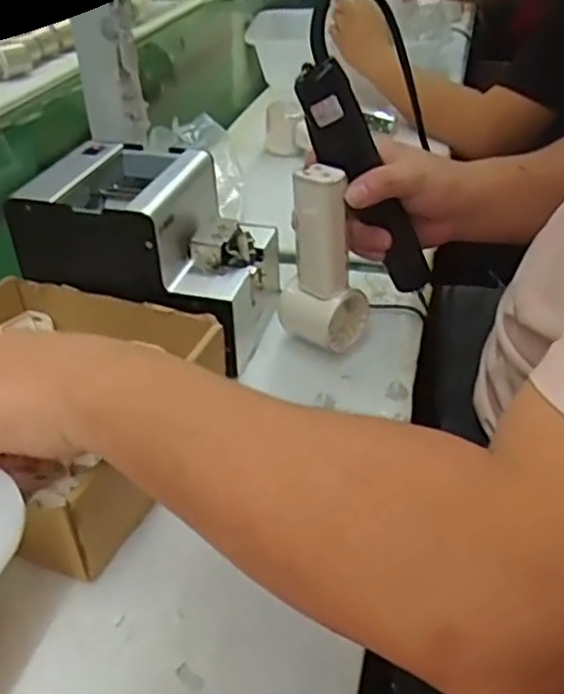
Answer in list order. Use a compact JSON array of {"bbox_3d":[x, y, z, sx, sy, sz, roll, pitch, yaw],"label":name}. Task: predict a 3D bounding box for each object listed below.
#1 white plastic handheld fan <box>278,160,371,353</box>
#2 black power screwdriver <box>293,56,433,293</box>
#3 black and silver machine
[{"bbox_3d":[0.036,-0.066,0.543,0.052,0.151,0.059,-31,45,-34],"label":"white plastic handheld fan"},{"bbox_3d":[0.068,-0.123,0.534,0.041,0.199,0.026,-21,32,23],"label":"black power screwdriver"},{"bbox_3d":[-0.106,-0.079,0.574,0.189,0.137,0.142,12,39,18],"label":"black and silver machine"}]

